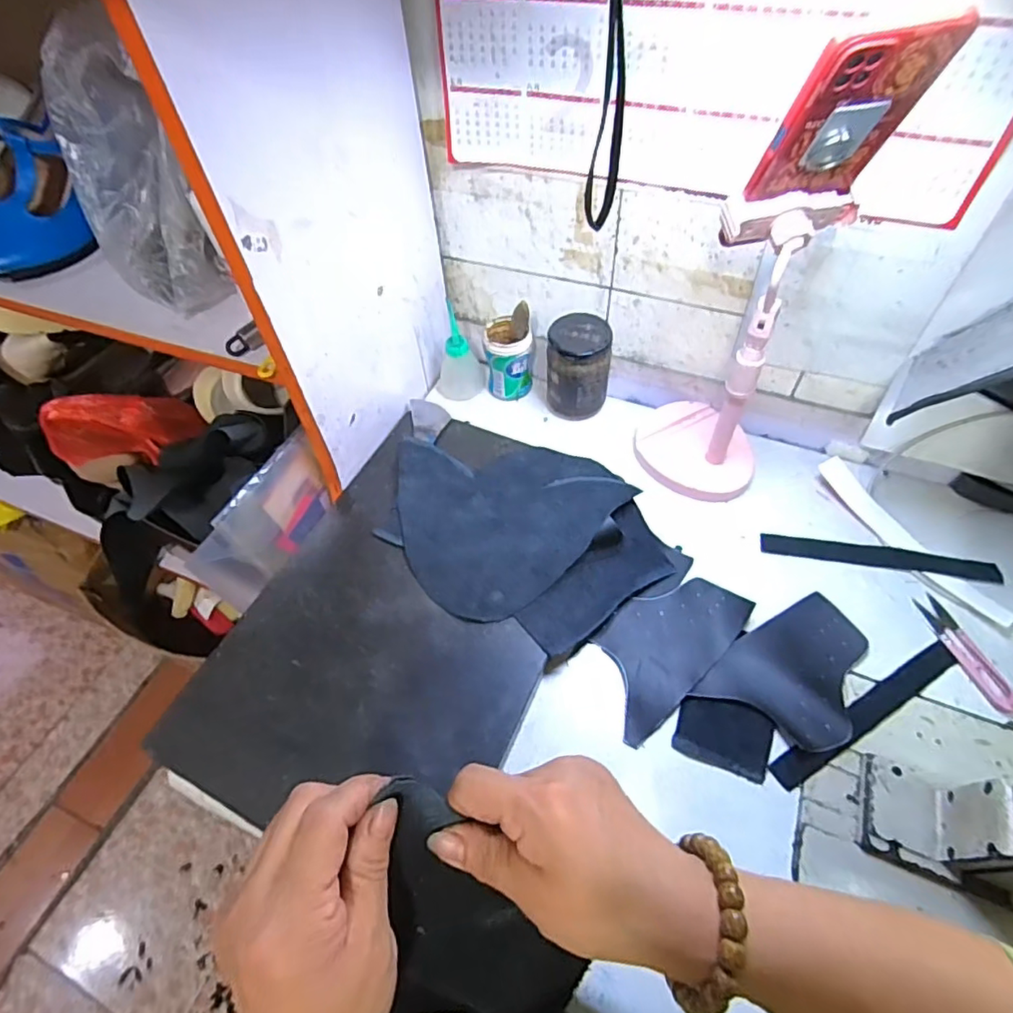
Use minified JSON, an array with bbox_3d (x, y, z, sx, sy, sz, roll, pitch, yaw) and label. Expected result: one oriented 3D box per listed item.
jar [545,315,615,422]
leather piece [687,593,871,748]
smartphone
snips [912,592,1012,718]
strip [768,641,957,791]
[{"bbox_3d":[0.078,-0.148,0.614,0.069,0.098,0.064,1,56,-1],"label":"jar"},{"bbox_3d":[0.242,0.132,0.467,0.144,0.012,0.097,-37,60,-22],"label":"leather piece"},{"bbox_3d":[0.200,-0.226,0.335,0.078,0.112,0.008,-10,80,-2],"label":"smartphone"},{"bbox_3d":[0.383,0.121,0.474,0.024,0.010,0.103,-16,54,-9],"label":"snips"},{"bbox_3d":[0.285,0.159,0.445,0.184,0.010,0.022,-27,56,-16],"label":"strip"}]

